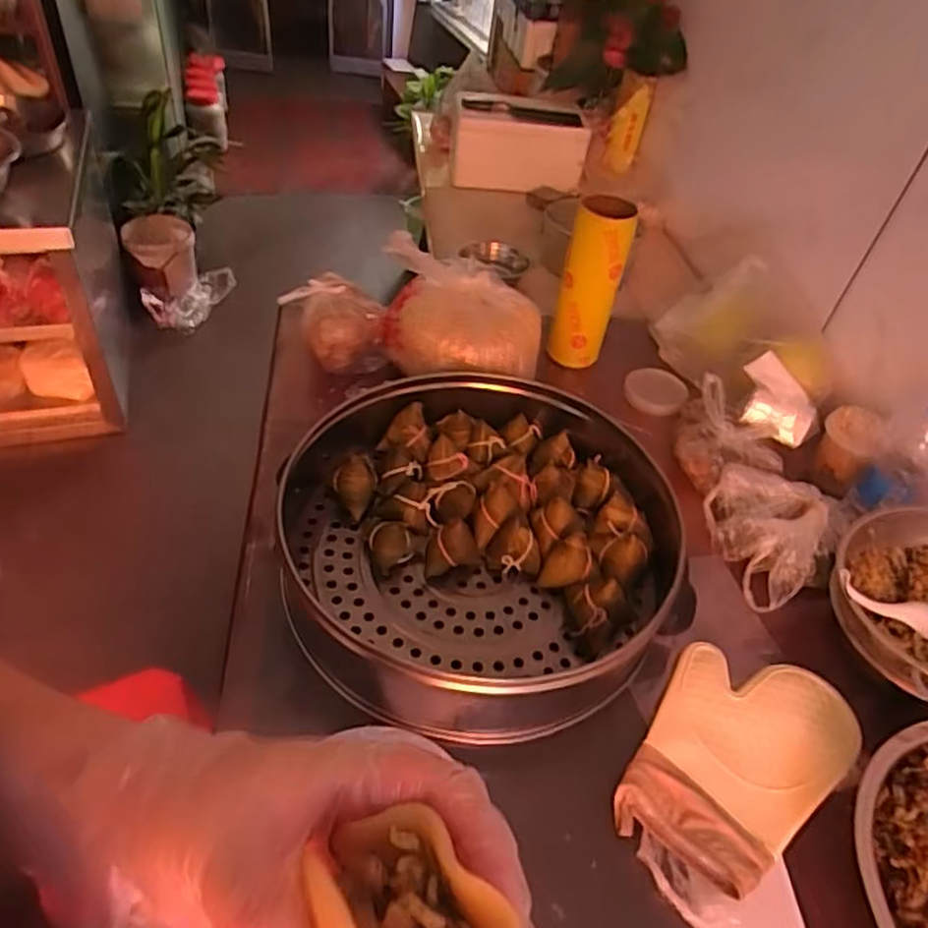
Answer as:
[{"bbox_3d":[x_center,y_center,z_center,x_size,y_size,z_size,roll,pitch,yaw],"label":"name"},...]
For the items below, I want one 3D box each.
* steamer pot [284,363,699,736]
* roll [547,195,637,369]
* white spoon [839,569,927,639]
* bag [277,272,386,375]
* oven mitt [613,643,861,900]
[{"bbox_3d":[0.032,0.081,0.829,0.480,0.126,0.453,5,44,-5],"label":"steamer pot"},{"bbox_3d":[0.211,-0.302,1.115,0.097,0.257,0.107,16,44,7],"label":"roll"},{"bbox_3d":[0.481,0.160,0.749,0.164,0.024,0.045,22,43,-11],"label":"white spoon"},{"bbox_3d":[-0.205,-0.212,1.073,0.155,0.134,0.112,-1,45,-10],"label":"bag"},{"bbox_3d":[0.292,0.294,0.692,0.187,0.031,0.270,28,48,20],"label":"oven mitt"}]

